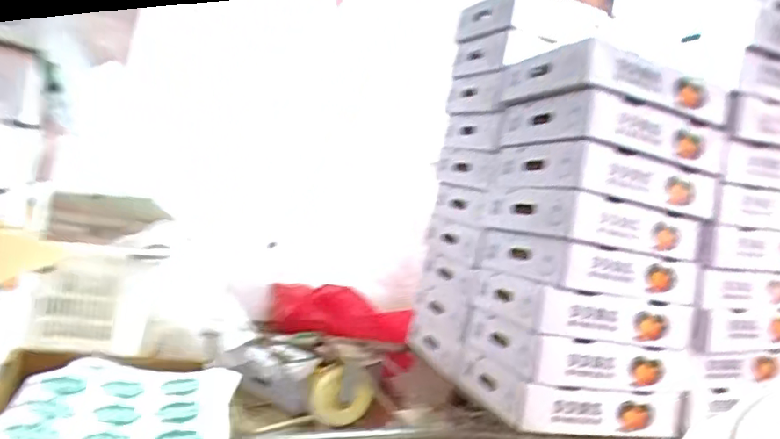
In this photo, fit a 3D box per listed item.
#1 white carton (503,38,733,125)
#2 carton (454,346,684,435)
[{"bbox_3d":[0.430,-0.257,1.087,0.357,0.087,0.289,7,2,-25],"label":"white carton"},{"bbox_3d":[0.350,0.343,1.101,0.369,0.084,0.246,7,2,-20],"label":"carton"}]

